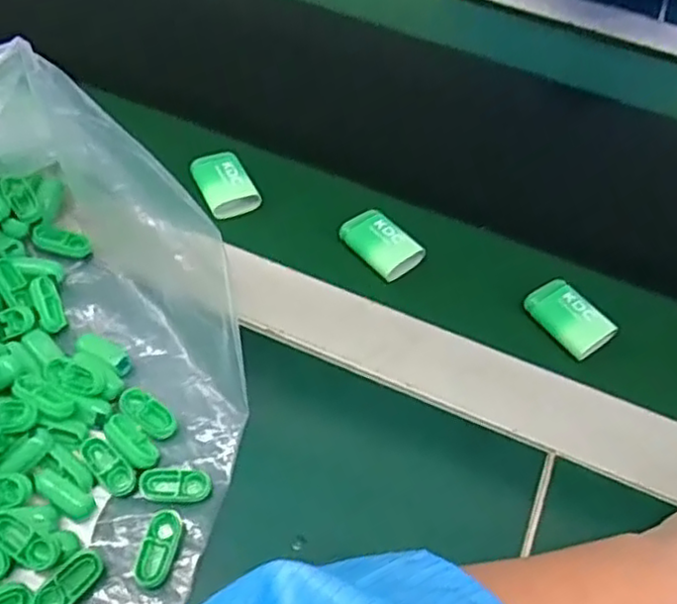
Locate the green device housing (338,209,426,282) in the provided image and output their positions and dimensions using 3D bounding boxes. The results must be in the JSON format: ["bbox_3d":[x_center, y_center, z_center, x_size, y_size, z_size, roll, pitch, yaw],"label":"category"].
[{"bbox_3d":[0.029,-0.040,0.452,0.031,0.010,0.054,-31,61,-26],"label":"green device housing"}]

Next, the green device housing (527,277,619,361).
[{"bbox_3d":[0.146,0.010,0.428,0.028,0.016,0.053,-26,59,-23],"label":"green device housing"}]

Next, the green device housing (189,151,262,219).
[{"bbox_3d":[-0.080,-0.083,0.477,0.035,0.016,0.048,-22,57,-21],"label":"green device housing"}]

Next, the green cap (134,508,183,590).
[{"bbox_3d":[-0.084,0.115,0.318,0.015,0.006,0.035,13,68,4],"label":"green cap"}]

